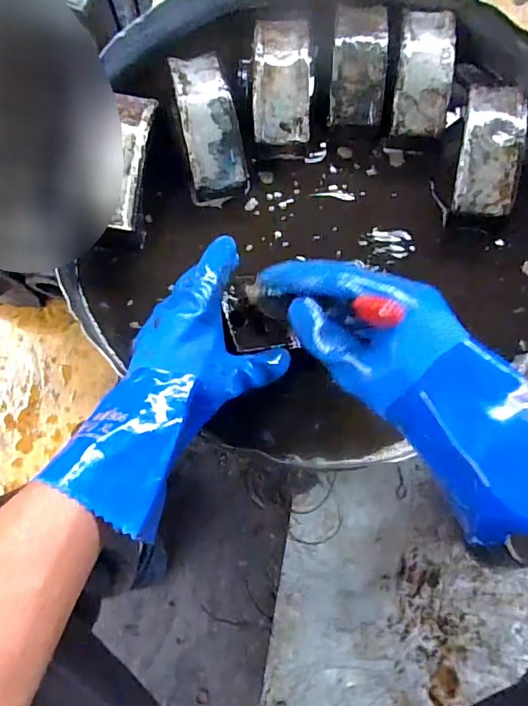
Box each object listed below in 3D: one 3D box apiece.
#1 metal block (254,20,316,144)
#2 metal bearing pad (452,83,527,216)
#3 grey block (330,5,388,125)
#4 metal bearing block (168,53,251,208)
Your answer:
[{"bbox_3d":[0.022,-0.313,0.561,0.065,0.033,0.146,-1,76,2],"label":"metal block"},{"bbox_3d":[0.237,-0.217,0.514,0.056,0.035,0.146,10,75,4],"label":"metal bearing pad"},{"bbox_3d":[0.108,-0.336,0.562,0.058,0.034,0.147,4,77,3],"label":"grey block"},{"bbox_3d":[-0.062,-0.259,0.555,0.063,0.041,0.168,-11,88,-2],"label":"metal bearing block"}]

